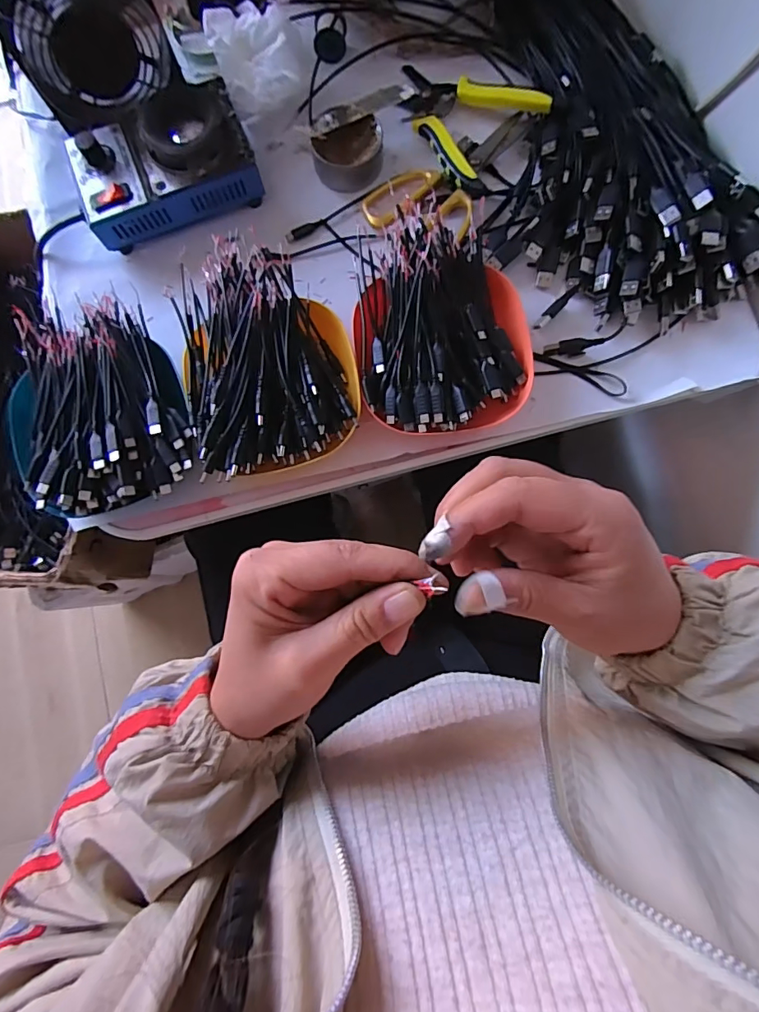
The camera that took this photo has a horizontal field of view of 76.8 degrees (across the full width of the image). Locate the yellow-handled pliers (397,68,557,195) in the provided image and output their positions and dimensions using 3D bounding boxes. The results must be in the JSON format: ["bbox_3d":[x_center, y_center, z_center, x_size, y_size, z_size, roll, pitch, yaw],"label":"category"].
[{"bbox_3d":[0.068,-0.358,0.437,0.139,0.028,0.121,38,85,6],"label":"yellow-handled pliers"}]

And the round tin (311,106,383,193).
[{"bbox_3d":[-0.028,-0.317,0.427,0.061,0.026,0.058,0,82,2],"label":"round tin"}]

